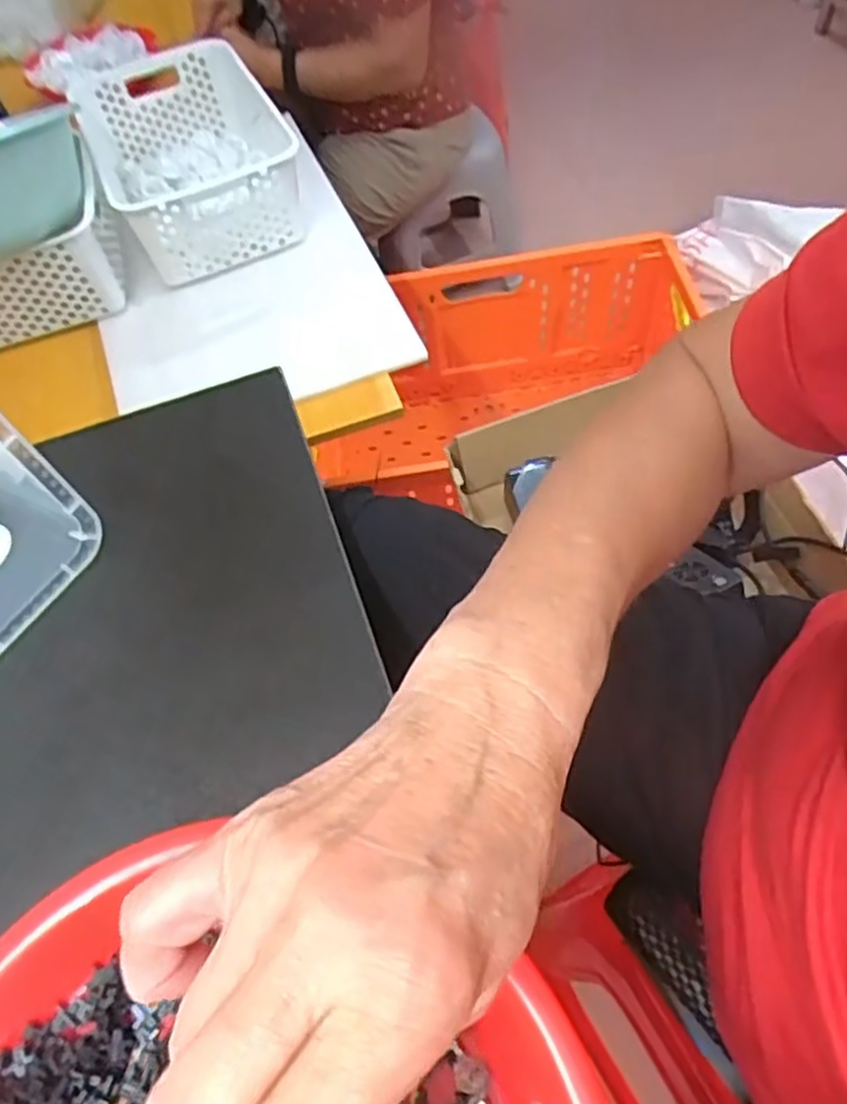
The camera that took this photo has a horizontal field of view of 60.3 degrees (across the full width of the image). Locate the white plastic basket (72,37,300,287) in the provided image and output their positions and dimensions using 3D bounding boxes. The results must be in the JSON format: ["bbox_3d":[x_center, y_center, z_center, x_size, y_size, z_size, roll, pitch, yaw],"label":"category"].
[{"bbox_3d":[-0.280,-0.482,0.888,0.212,0.107,0.323,-24,59,-8],"label":"white plastic basket"}]

